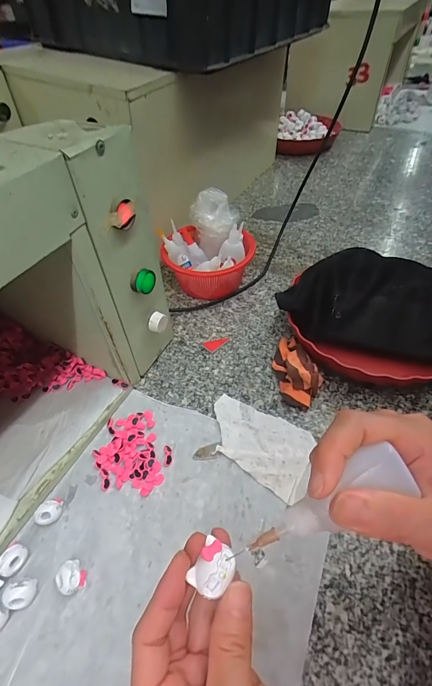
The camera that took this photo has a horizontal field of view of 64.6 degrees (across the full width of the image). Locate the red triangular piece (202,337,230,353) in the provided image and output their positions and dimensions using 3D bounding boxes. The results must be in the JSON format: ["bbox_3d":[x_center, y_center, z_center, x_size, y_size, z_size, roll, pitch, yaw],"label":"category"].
[{"bbox_3d":[0.000,-0.002,0.509,0.021,0.005,0.039,35,58,29],"label":"red triangular piece"}]

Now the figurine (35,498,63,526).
[{"bbox_3d":[-0.168,0.172,0.347,0.026,0.017,0.020,-35,55,-26],"label":"figurine"}]

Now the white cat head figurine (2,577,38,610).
[{"bbox_3d":[-0.174,0.222,0.304,0.024,0.020,0.023,-1,48,1],"label":"white cat head figurine"}]

